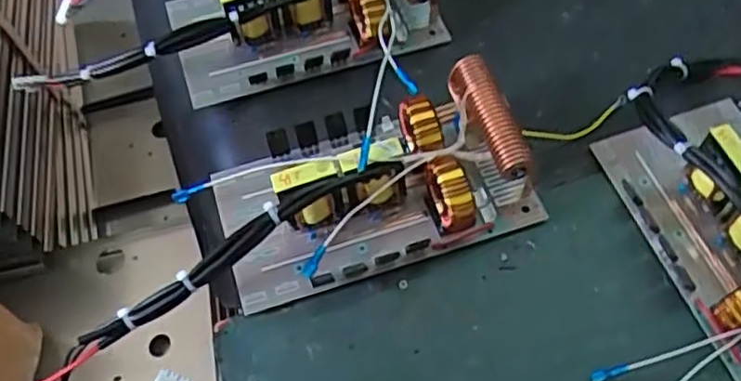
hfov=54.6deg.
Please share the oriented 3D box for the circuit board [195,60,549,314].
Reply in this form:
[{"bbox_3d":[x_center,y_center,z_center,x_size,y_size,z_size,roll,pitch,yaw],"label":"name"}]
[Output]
[{"bbox_3d":[-0.002,-0.007,0.514,0.232,0.063,0.130,-18,61,-8],"label":"circuit board"}]

